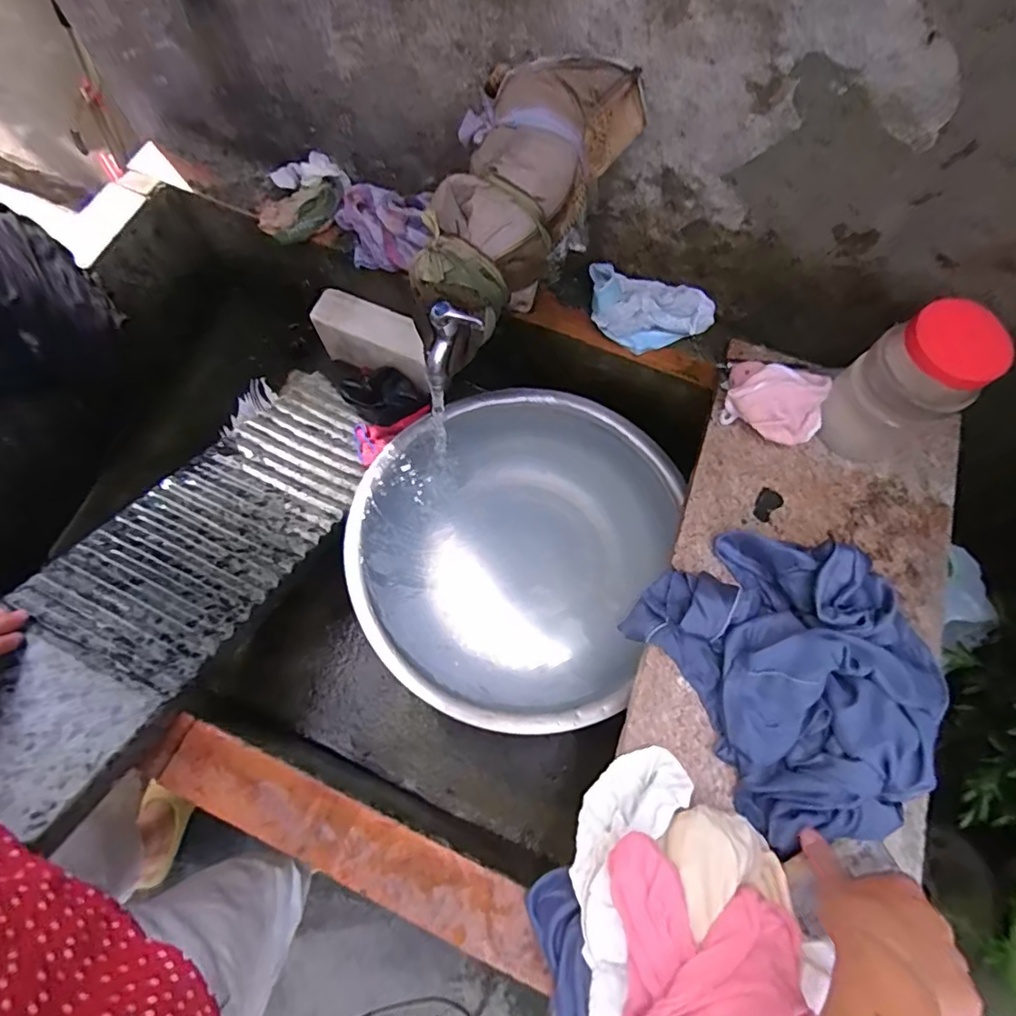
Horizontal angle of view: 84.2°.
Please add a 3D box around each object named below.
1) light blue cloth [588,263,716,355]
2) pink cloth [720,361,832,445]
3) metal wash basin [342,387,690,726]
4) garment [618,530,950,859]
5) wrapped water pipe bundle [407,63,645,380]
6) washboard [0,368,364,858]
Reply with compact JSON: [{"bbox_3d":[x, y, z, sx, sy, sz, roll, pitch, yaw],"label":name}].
[{"bbox_3d":[0.175,-0.245,0.705,0.157,0.065,0.066,17,70,3],"label":"light blue cloth"},{"bbox_3d":[0.307,-0.121,0.633,0.110,0.066,0.076,14,70,2],"label":"pink cloth"},{"bbox_3d":[0.009,0.053,0.766,0.402,0.103,0.440,1,70,-3],"label":"metal wash basin"},{"bbox_3d":[0.279,0.149,0.536,0.222,0.084,0.261,-26,74,-12],"label":"garment"},{"bbox_3d":[-0.004,-0.292,0.543,0.133,0.092,0.277,31,88,8],"label":"wrapped water pipe bundle"},{"bbox_3d":[-0.343,0.034,0.658,0.207,0.026,0.611,19,45,4],"label":"washboard"}]

